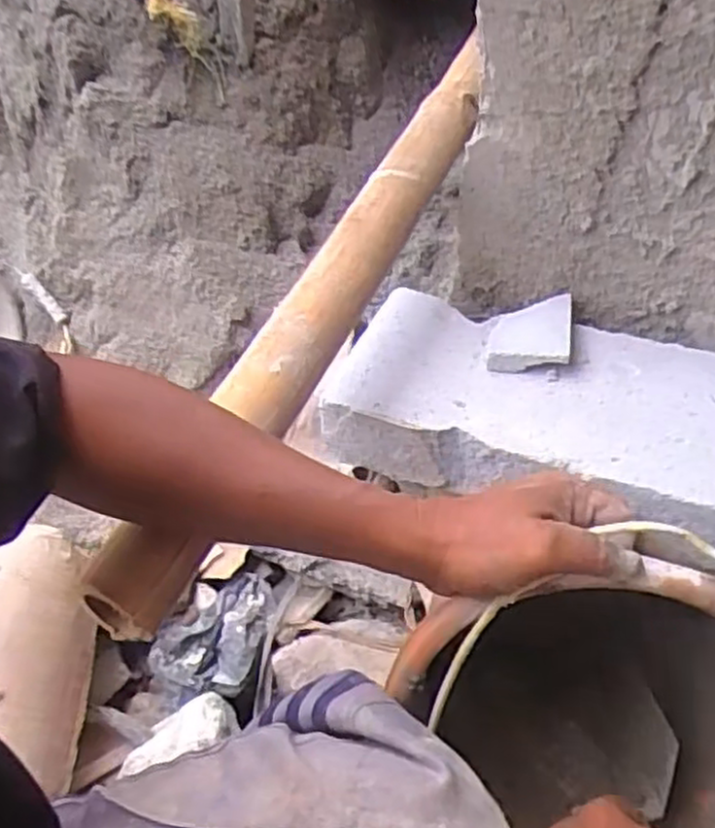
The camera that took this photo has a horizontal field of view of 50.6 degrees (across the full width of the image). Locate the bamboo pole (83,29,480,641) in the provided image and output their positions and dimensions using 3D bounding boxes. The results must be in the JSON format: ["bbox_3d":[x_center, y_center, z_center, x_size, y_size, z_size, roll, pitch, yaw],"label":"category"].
[{"bbox_3d":[-0.006,-0.120,0.596,0.058,0.052,0.638,20,61,15],"label":"bamboo pole"}]

